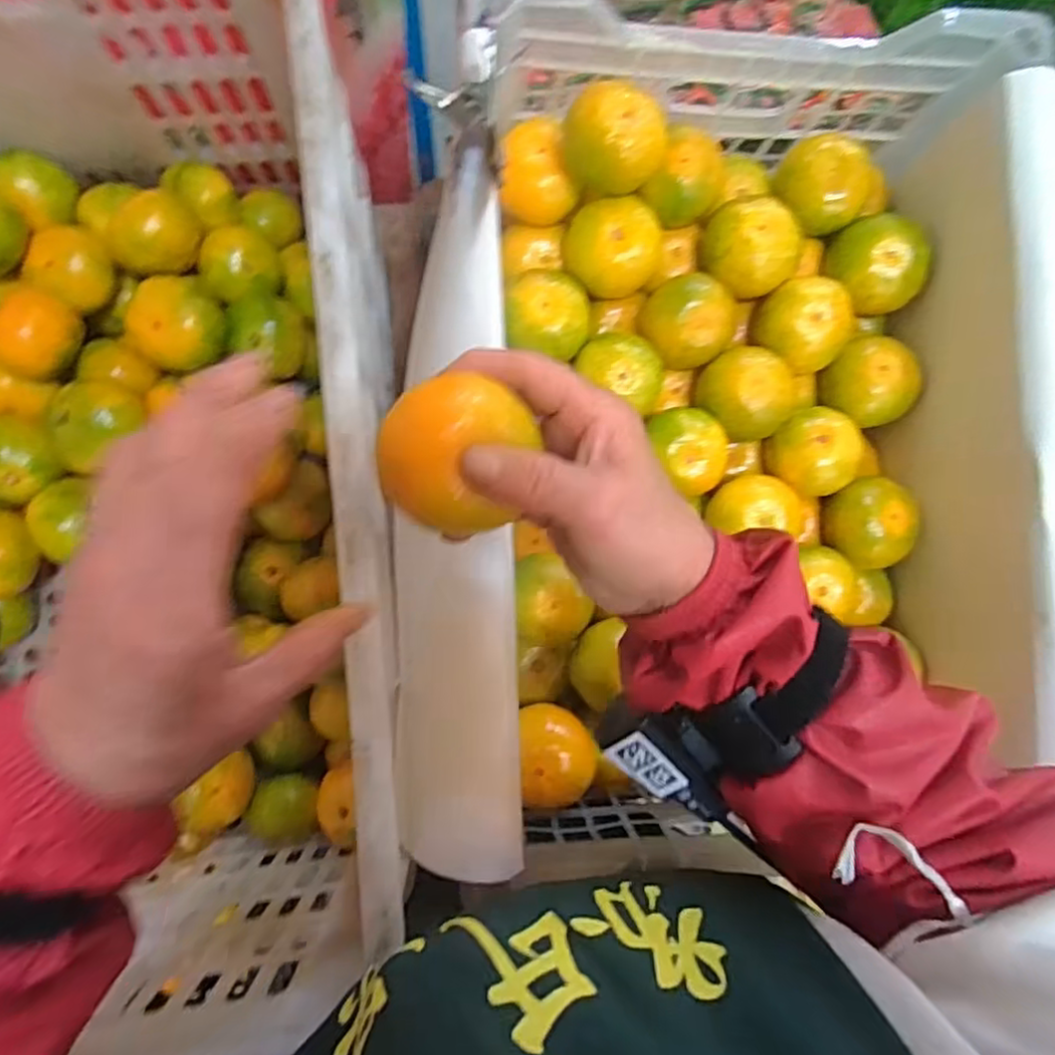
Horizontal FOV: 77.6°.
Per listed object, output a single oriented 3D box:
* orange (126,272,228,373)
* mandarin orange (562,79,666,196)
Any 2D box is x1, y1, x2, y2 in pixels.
[{"bbox_3d":[-0.263,-0.154,0.493,0.064,0.049,0.065,1,84,-4],"label":"orange"},{"bbox_3d":[0.056,-0.252,0.431,0.064,0.046,0.058,3,83,-4],"label":"mandarin orange"}]

